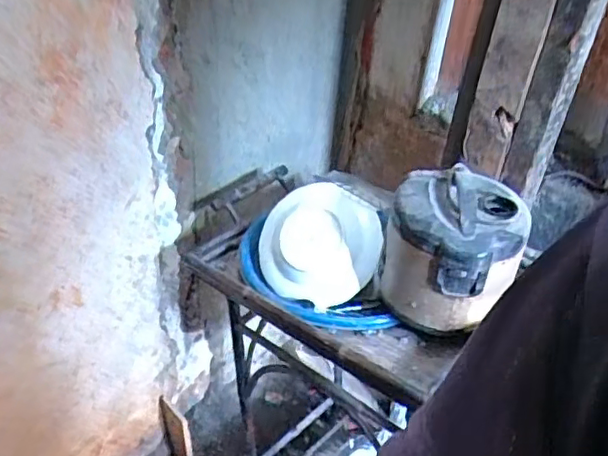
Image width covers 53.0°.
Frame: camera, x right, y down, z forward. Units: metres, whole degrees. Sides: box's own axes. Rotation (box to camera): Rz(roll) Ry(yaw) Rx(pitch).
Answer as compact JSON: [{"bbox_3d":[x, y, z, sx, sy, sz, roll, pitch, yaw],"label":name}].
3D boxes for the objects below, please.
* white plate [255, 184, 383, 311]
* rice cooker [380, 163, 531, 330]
[{"bbox_3d":[0.029,0.026,1.050,0.195,0.037,0.206,0,80,2],"label":"white plate"},{"bbox_3d":[0.225,0.036,0.949,0.203,0.189,0.197,14,38,11],"label":"rice cooker"}]

